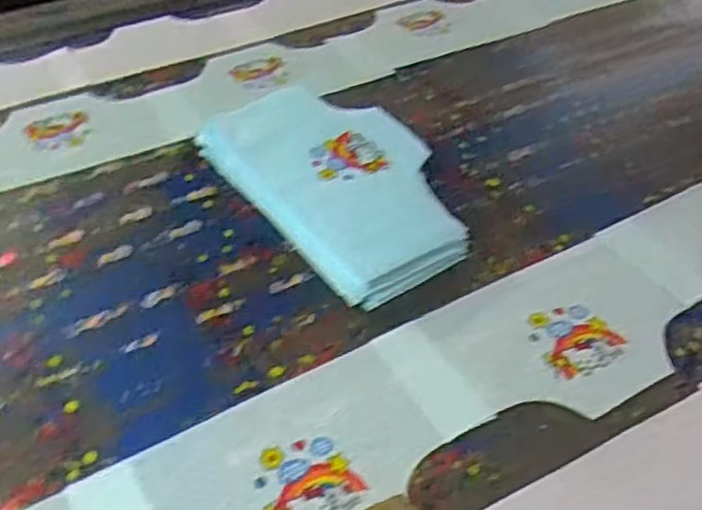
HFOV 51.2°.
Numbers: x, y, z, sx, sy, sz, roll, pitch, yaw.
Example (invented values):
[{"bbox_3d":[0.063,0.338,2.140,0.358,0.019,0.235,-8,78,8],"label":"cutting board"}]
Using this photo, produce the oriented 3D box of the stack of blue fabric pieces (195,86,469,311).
[{"bbox_3d":[-0.013,-0.087,0.816,0.192,0.051,0.332,-29,53,-24],"label":"stack of blue fabric pieces"}]

